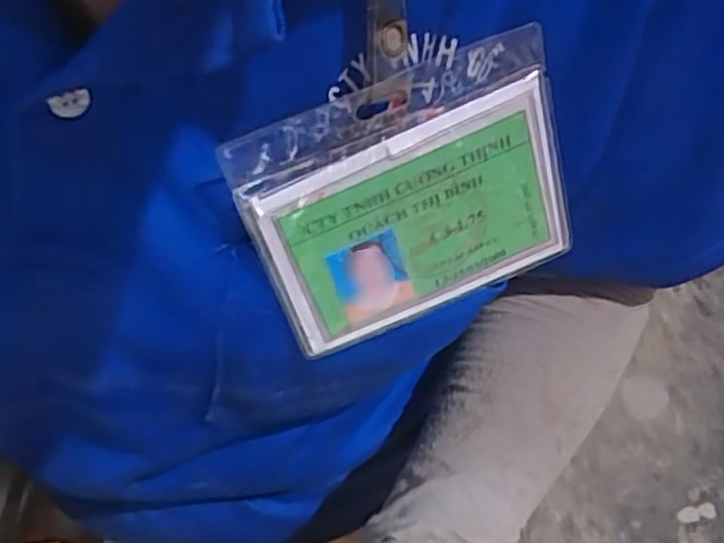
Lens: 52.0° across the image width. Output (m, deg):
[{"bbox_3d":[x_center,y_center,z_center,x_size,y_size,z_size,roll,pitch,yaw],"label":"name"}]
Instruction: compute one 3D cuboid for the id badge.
[{"bbox_3d":[0.016,-0.021,0.236,0.100,0.082,0.005,-23,33,-5],"label":"id badge"}]

